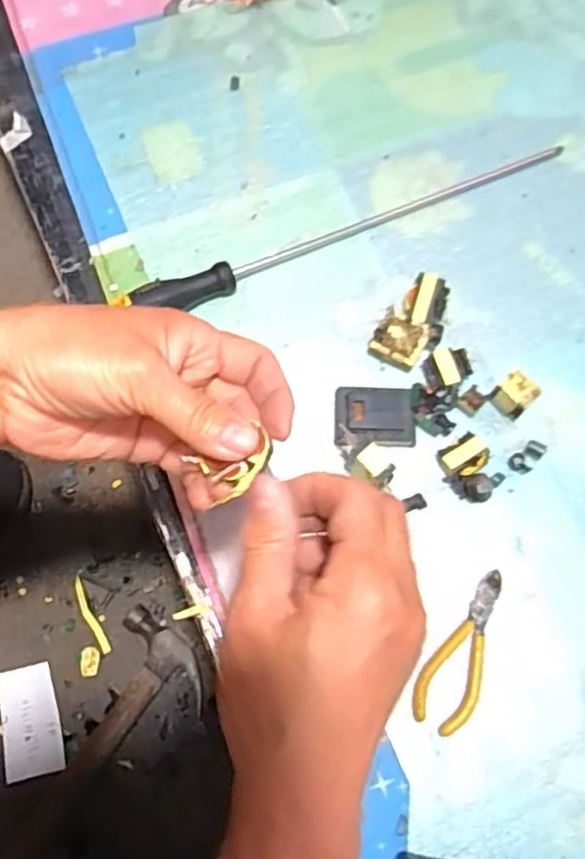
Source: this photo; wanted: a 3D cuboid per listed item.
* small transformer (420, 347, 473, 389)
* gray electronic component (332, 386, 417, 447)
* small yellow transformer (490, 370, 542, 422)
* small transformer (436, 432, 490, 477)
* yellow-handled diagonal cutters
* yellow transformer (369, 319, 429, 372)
[{"bbox_3d":[0.113,-0.044,0.490,0.036,0.017,0.026,-13,73,-4],"label":"small transformer"},{"bbox_3d":[0.058,-0.008,0.475,0.055,0.017,0.043,0,73,0],"label":"gray electronic component"},{"bbox_3d":[0.158,-0.024,0.476,0.026,0.030,0.019,41,77,11],"label":"small yellow transformer"},{"bbox_3d":[0.120,0.019,0.467,0.031,0.015,0.026,-30,75,-9],"label":"small transformer"},{"bbox_3d":[0.111,0.141,0.433,0.037,0.009,0.105,28,75,8],"label":"yellow-handled diagonal cutters"},{"bbox_3d":[0.078,-0.065,0.489,0.037,0.025,0.032,22,74,6],"label":"yellow transformer"}]

